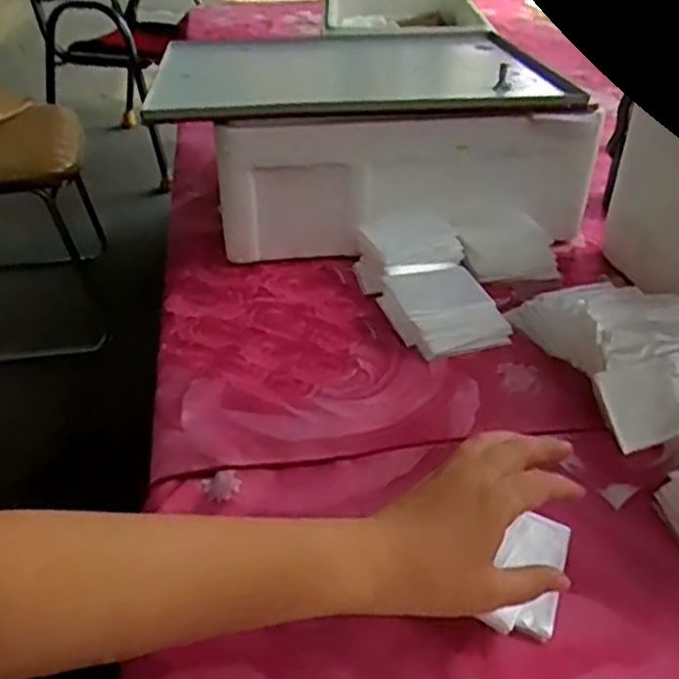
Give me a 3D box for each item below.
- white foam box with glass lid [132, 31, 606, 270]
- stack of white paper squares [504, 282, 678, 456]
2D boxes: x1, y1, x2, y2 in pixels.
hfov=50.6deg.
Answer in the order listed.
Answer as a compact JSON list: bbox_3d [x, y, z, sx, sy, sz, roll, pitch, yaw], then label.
[{"bbox_3d":[0.029,-0.230,0.835,0.441,0.172,0.297,-5,36,-6],"label":"white foam box with glass lid"},{"bbox_3d":[0.231,0.003,0.594,0.109,0.055,0.184,-11,37,-14],"label":"stack of white paper squares"}]

